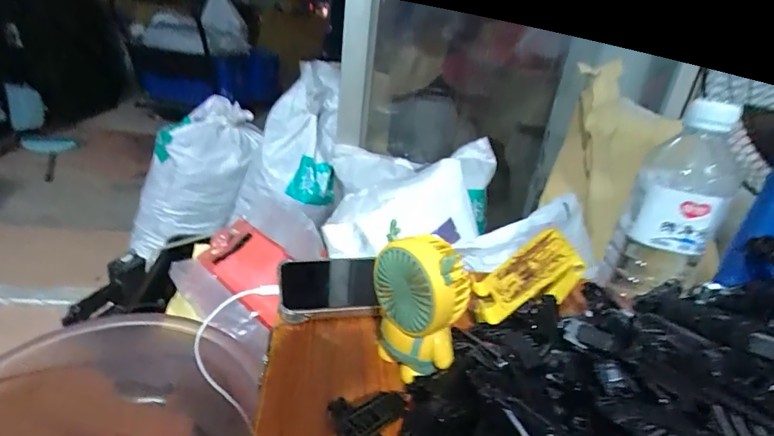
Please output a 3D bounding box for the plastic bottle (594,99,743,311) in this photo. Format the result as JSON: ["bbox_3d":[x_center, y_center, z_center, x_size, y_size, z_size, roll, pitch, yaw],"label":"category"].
[{"bbox_3d":[0.233,-0.007,0.344,0.066,0.156,0.057,23,29,30],"label":"plastic bottle"}]

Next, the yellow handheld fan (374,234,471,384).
[{"bbox_3d":[0.022,0.068,0.307,0.036,0.111,0.064,-13,32,-37],"label":"yellow handheld fan"}]

